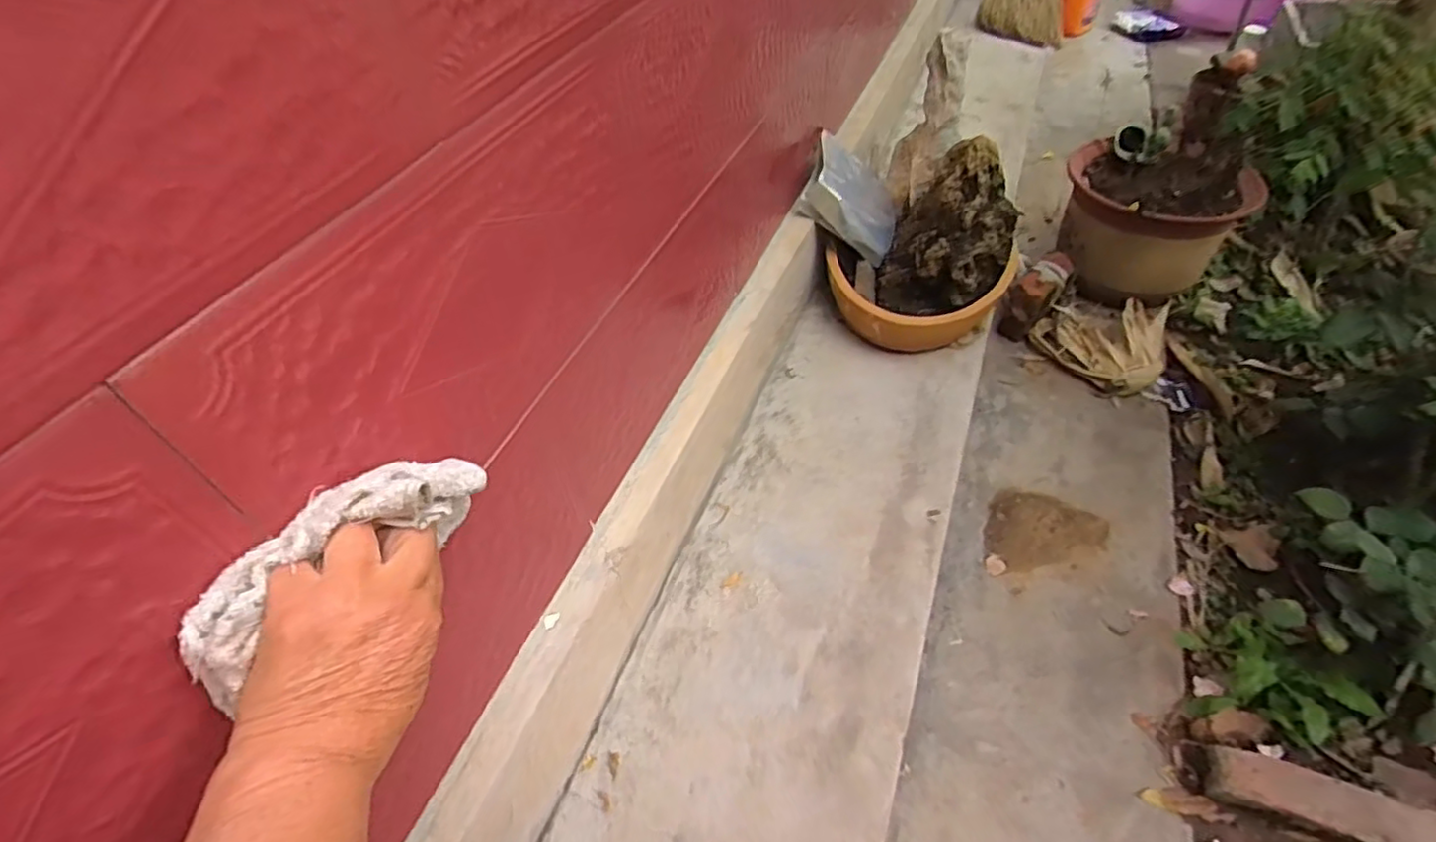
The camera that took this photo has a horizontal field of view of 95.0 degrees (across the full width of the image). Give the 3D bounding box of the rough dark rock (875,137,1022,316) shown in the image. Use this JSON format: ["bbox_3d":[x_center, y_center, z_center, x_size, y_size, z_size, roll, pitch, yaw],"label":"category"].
[{"bbox_3d":[0.343,-0.276,0.977,0.175,0.212,0.150,17,51,18],"label":"rough dark rock"}]

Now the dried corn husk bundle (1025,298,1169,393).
[{"bbox_3d":[0.706,-0.143,1.170,0.203,0.063,0.196,-2,48,2],"label":"dried corn husk bundle"}]

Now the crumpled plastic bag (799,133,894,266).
[{"bbox_3d":[0.217,-0.353,1.061,0.060,0.193,0.166,-18,41,47],"label":"crumpled plastic bag"}]

